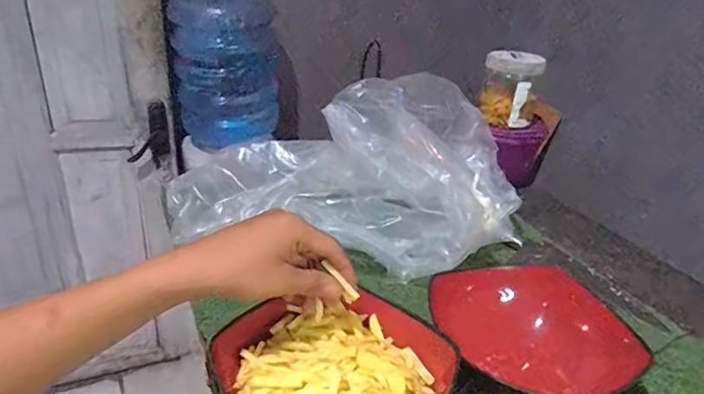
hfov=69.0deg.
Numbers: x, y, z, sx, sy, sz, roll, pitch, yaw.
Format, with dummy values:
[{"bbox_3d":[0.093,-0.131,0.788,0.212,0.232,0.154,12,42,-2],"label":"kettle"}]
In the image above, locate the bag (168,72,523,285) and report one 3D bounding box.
[{"bbox_3d":[0.010,-0.033,0.667,0.401,0.167,0.238,6,28,5],"label":"bag"}]

